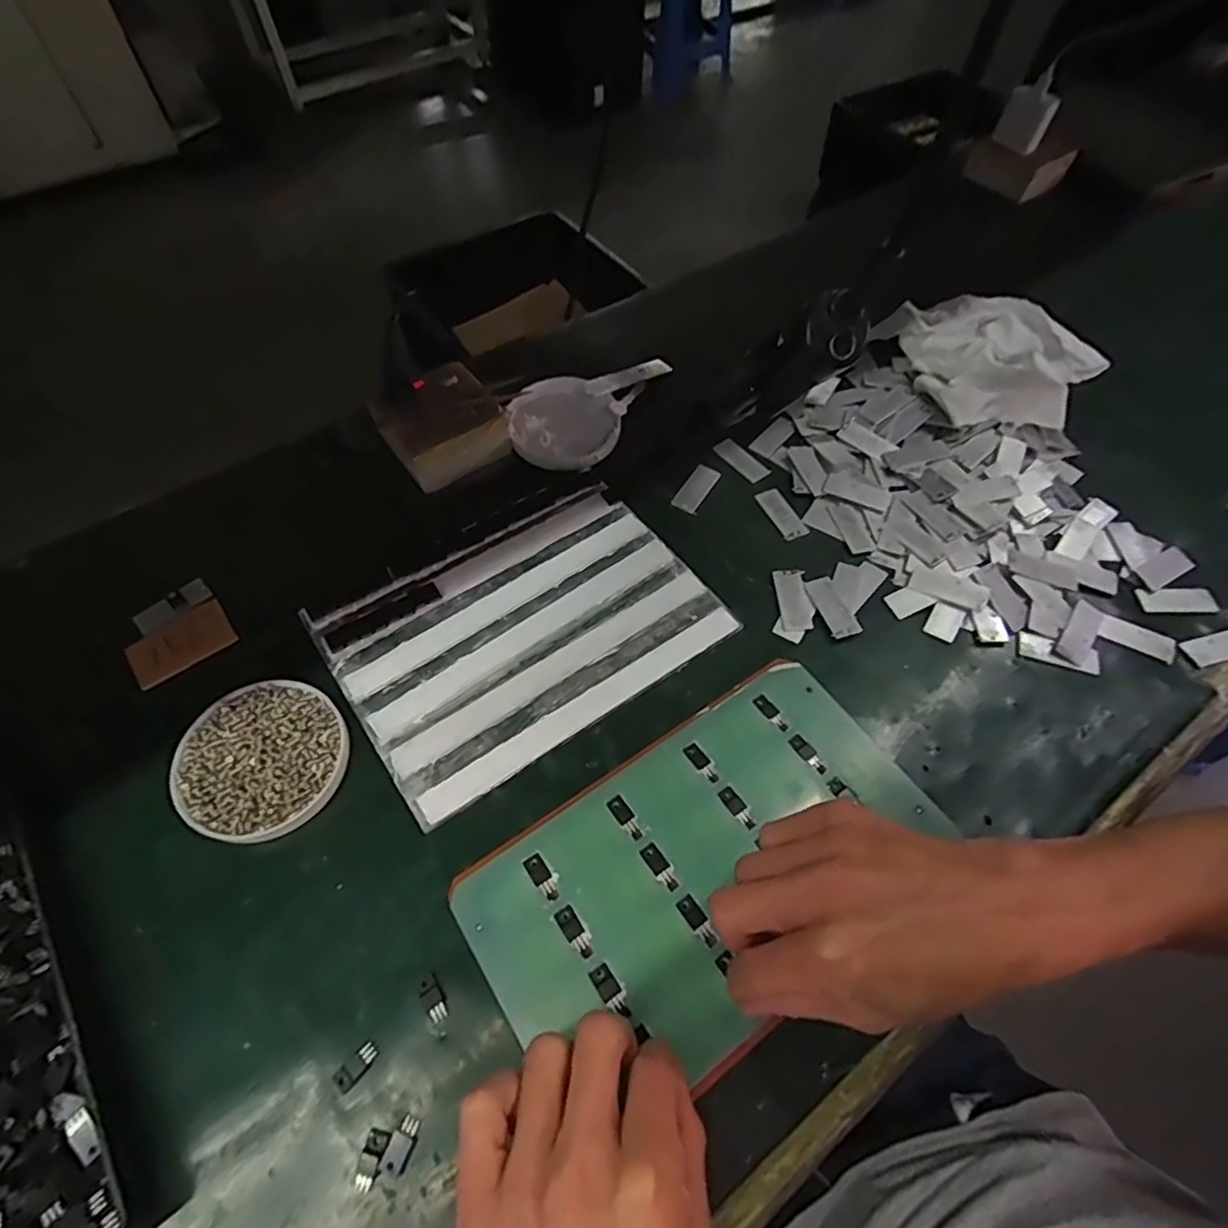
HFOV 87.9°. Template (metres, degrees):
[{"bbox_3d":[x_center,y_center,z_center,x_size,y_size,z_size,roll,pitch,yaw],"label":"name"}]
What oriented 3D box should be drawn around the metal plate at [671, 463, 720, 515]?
[{"bbox_3d":[0.068,-0.105,0.525,0.023,0.004,0.056,24,61,13],"label":"metal plate"}]

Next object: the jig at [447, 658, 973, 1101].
[{"bbox_3d":[0.051,0.133,0.347,0.247,0.009,0.145,-32,60,-18],"label":"jig"}]

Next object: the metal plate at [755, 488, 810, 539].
[{"bbox_3d":[0.136,-0.081,0.513,0.021,0.004,0.052,-24,59,-4],"label":"metal plate"}]

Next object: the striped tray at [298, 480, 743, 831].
[{"bbox_3d":[-0.062,0.008,0.448,0.244,0.020,0.171,-31,59,-17],"label":"striped tray"}]

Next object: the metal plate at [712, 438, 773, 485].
[{"bbox_3d":[0.109,-0.132,0.546,0.021,0.005,0.052,-34,65,-19],"label":"metal plate"}]

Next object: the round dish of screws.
[{"bbox_3d":[-0.217,0.090,0.395,0.099,0.019,0.095,0,59,-1],"label":"round dish of screws"}]

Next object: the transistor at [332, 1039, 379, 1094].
[{"bbox_3d":[-0.128,0.224,0.316,0.011,0.004,0.022,39,66,20],"label":"transistor"}]

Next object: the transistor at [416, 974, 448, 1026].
[{"bbox_3d":[-0.094,0.199,0.329,0.011,0.004,0.022,-31,64,-18],"label":"transistor"}]

